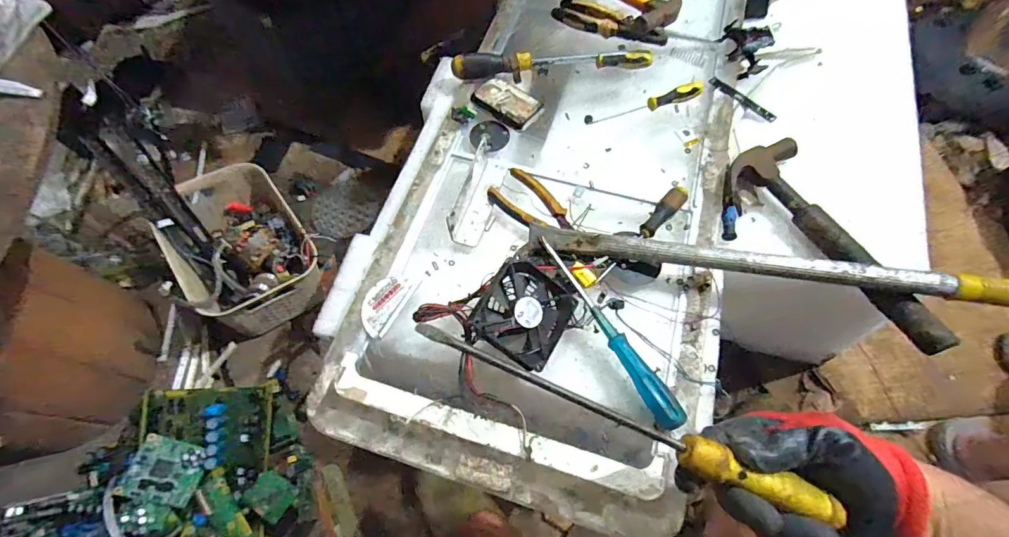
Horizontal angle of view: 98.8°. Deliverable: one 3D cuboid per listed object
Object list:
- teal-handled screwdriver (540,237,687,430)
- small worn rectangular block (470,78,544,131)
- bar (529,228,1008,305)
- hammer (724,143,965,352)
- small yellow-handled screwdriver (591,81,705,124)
[{"bbox_3d":[0.115,0.064,0.476,0.026,0.030,0.236,-27,66,-9],"label":"teal-handled screwdriver"},{"bbox_3d":[0.004,-0.241,0.632,0.100,0.026,0.052,36,72,18],"label":"small worn rectangular block"},{"bbox_3d":[0.291,-0.002,0.479,0.527,0.069,0.043,8,66,7],"label":"bar"},{"bbox_3d":[0.399,-0.042,0.516,0.115,0.044,0.298,-29,67,-10],"label":"hammer"},{"bbox_3d":[0.209,-0.239,0.627,0.170,0.022,0.023,-16,65,-4],"label":"small yellow-handled screwdriver"}]

